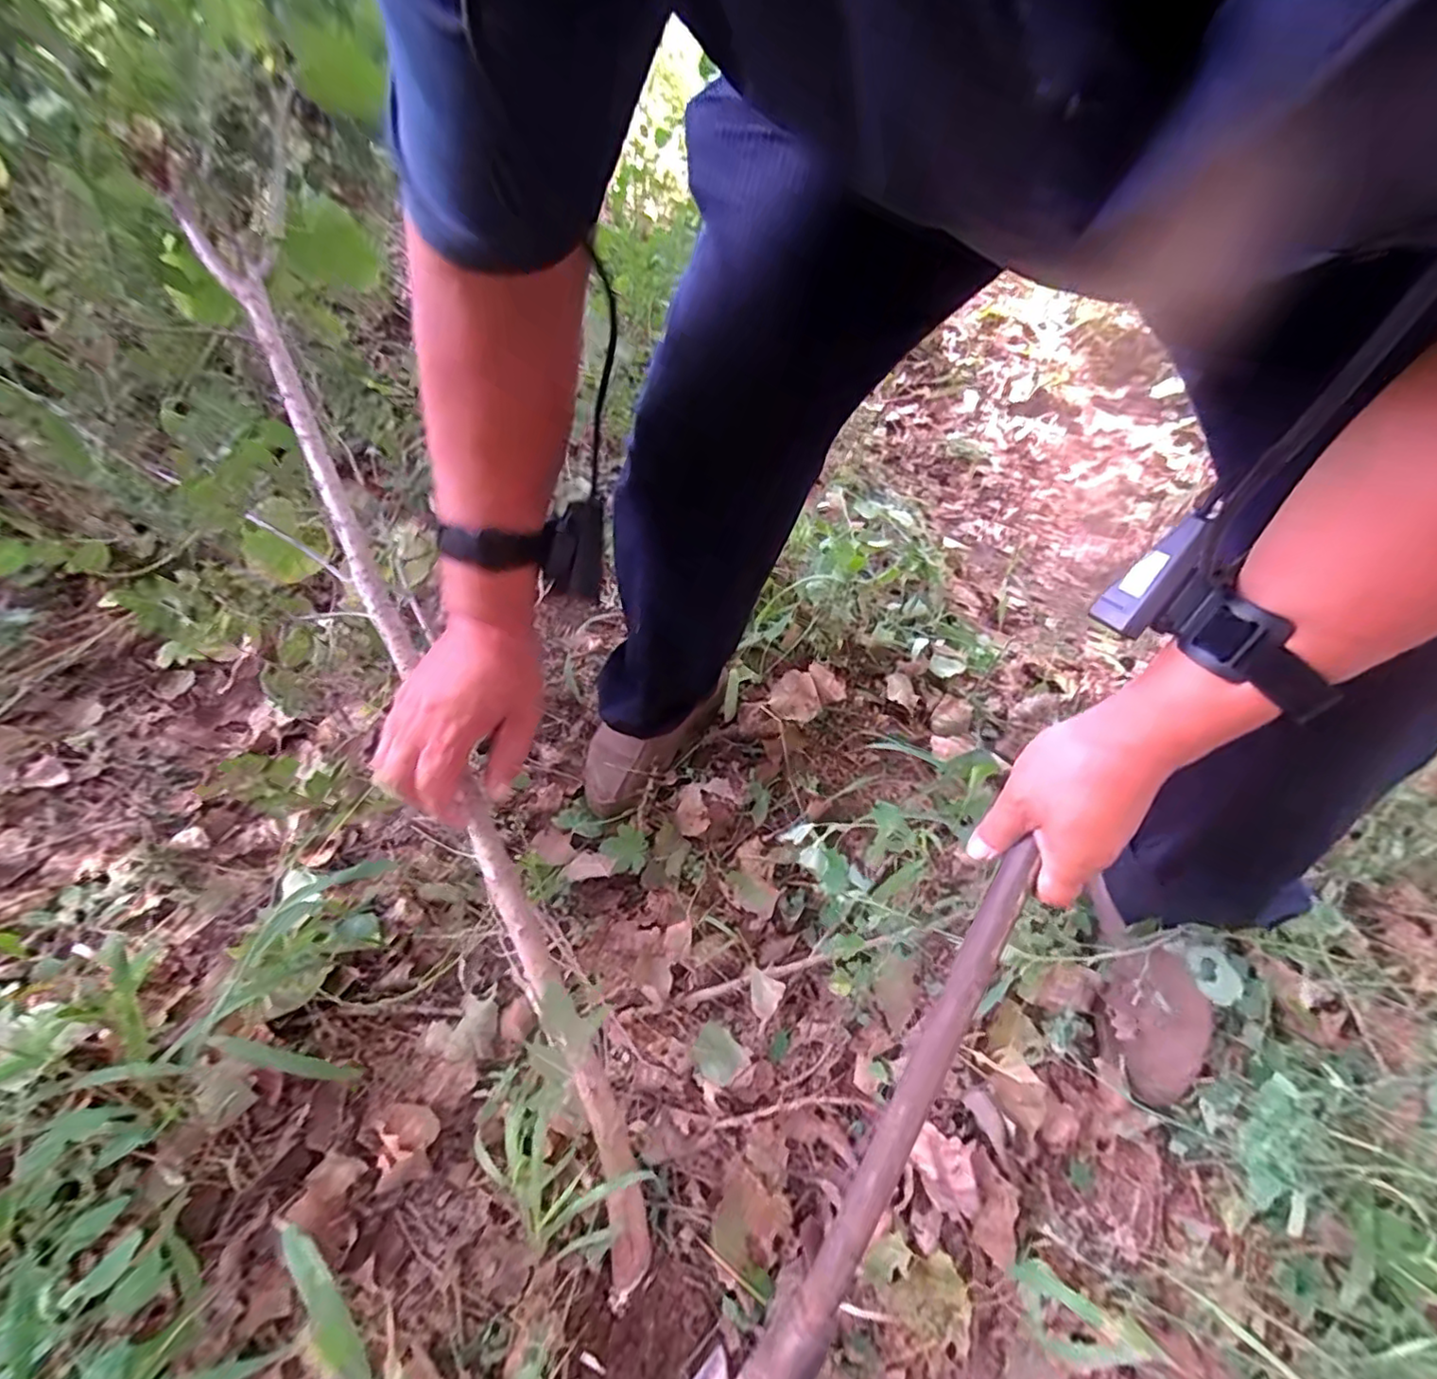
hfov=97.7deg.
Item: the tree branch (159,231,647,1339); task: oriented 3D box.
[{"bbox_3d":[-0.209,0.053,0.462,0.044,0.025,0.830,-23,92,-21],"label":"tree branch"}]

